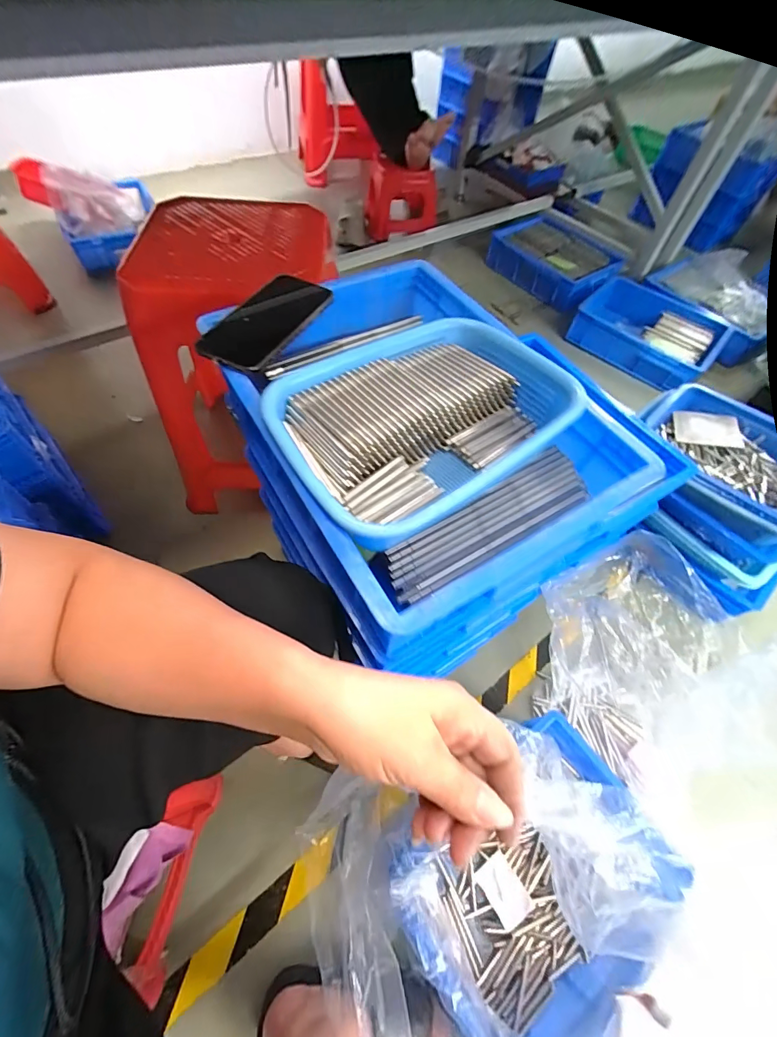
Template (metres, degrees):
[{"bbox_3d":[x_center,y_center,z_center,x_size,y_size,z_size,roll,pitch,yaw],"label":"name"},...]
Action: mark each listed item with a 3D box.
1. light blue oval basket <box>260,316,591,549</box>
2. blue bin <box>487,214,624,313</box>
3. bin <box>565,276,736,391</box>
[{"bbox_3d":[0.031,-0.100,0.413,0.289,0.073,0.206,-31,65,-21],"label":"light blue oval basket"},{"bbox_3d":[0.640,-1.016,1.580,0.327,0.114,0.478,-38,68,-24],"label":"blue bin"},{"bbox_3d":[0.863,-0.625,1.338,0.428,0.127,0.349,41,64,19],"label":"bin"}]

